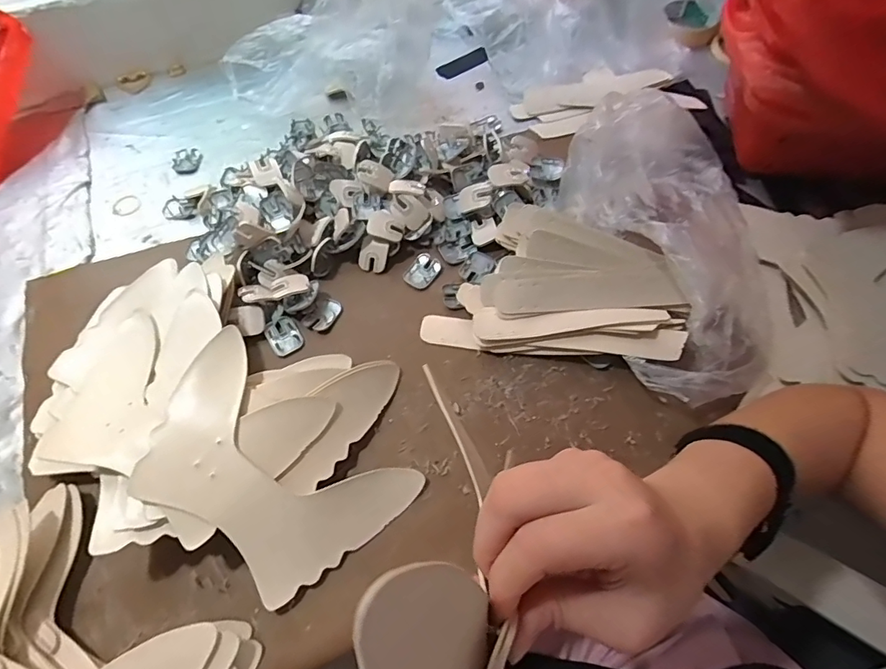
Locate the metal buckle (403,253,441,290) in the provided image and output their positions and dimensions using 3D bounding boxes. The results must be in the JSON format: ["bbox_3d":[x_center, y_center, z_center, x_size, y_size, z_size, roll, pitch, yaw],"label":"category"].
[{"bbox_3d":[-0.023,-0.070,0.511,0.031,0.012,0.039,35,69,19],"label":"metal buckle"}]

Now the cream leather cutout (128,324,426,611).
[{"bbox_3d":[-0.141,0.109,0.382,0.211,0.017,0.133,40,69,-2],"label":"cream leather cutout"}]

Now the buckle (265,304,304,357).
[{"bbox_3d":[-0.164,-0.003,0.482,0.031,0.007,0.049,-34,66,-15],"label":"buckle"}]

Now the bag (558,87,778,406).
[{"bbox_3d":[0.222,-0.094,0.460,0.148,0.100,0.302,-13,75,-5],"label":"bag"}]

